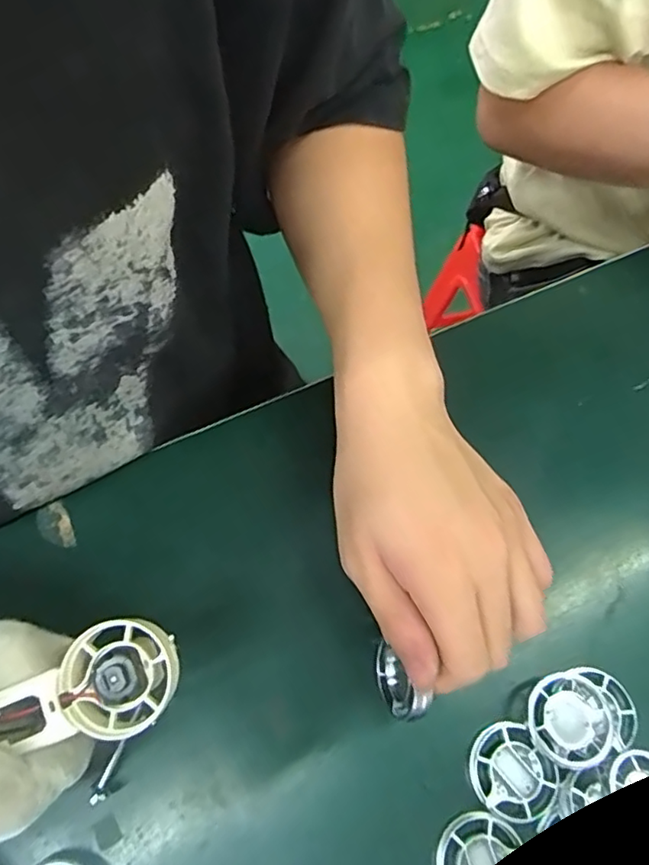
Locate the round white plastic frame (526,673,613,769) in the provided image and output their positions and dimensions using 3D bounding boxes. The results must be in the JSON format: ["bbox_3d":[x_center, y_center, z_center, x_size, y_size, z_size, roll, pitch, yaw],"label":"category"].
[{"bbox_3d":[0.112,0.131,0.269,0.038,0.011,0.037,1,66,-3],"label":"round white plastic frame"}]

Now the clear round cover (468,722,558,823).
[{"bbox_3d":[0.083,0.153,0.264,0.034,0.007,0.038,-30,71,-15],"label":"clear round cover"}]

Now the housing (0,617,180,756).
[{"bbox_3d":[-0.085,0.093,0.210,0.066,0.015,0.037,-21,65,-8],"label":"housing"}]

